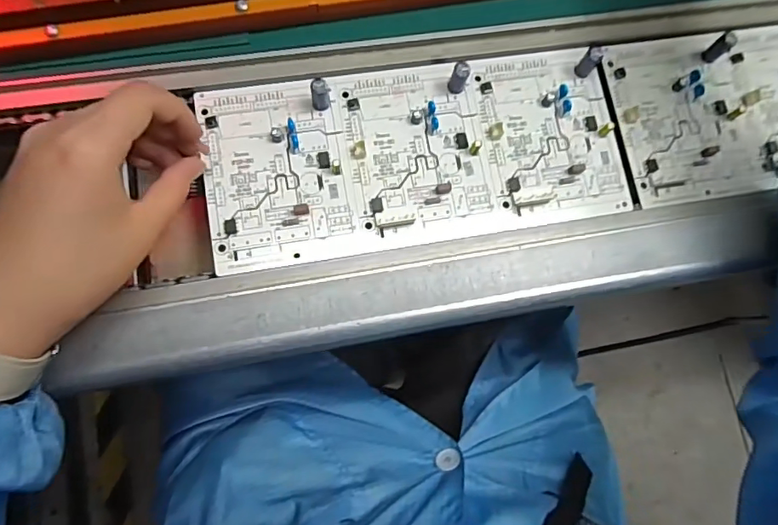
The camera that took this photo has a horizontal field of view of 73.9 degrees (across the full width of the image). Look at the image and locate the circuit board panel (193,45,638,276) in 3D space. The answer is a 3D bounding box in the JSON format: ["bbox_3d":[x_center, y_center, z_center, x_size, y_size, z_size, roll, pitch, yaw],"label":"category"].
[{"bbox_3d":[0.020,-0.066,0.315,0.252,0.013,0.112,-10,85,-6],"label":"circuit board panel"}]

